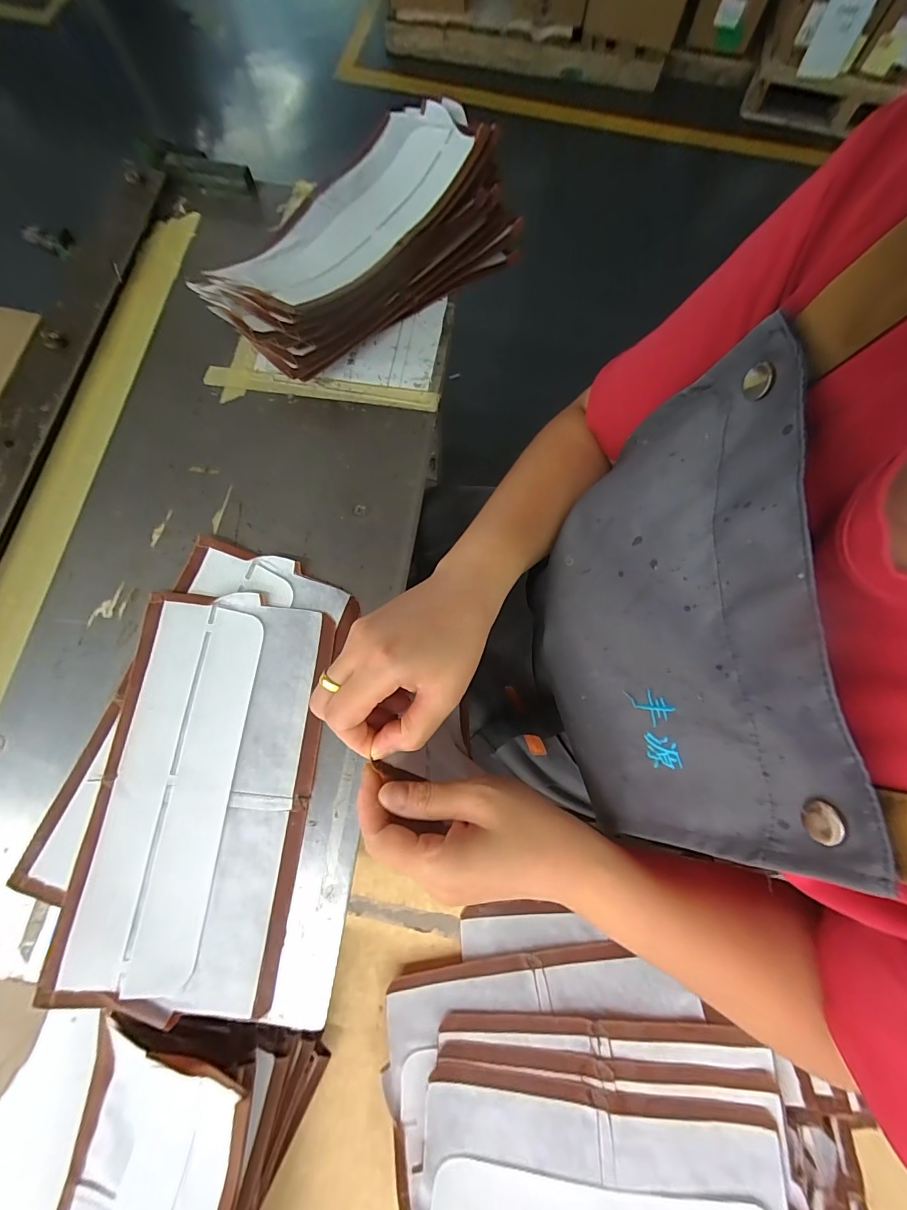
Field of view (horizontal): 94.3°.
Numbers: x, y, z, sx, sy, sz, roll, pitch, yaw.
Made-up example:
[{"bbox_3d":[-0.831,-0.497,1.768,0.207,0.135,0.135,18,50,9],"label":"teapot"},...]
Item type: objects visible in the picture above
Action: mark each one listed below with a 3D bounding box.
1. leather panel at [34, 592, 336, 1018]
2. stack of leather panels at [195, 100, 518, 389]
[{"bbox_3d":[-0.152,0.107,0.256,0.123,0.008,0.225,5,74,0],"label":"leather panel"},{"bbox_3d":[-0.070,-0.279,0.331,0.241,0.068,0.112,-43,79,-12],"label":"stack of leather panels"}]

